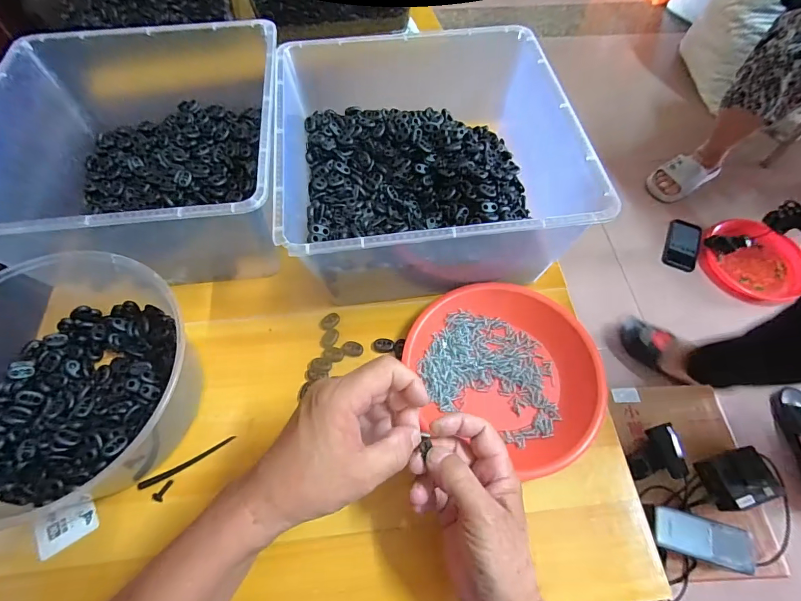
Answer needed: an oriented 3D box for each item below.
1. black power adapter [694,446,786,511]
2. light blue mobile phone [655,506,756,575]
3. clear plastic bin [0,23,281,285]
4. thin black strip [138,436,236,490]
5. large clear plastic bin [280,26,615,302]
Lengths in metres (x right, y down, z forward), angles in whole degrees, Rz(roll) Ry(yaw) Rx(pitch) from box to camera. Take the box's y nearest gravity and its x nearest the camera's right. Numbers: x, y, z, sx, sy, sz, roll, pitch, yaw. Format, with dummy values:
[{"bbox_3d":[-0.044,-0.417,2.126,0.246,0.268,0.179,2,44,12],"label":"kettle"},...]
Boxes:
[{"bbox_3d":[0.501,0.260,0.601,0.076,0.048,0.074,-15,63,-8],"label":"black power adapter"},{"bbox_3d":[0.407,0.320,0.548,0.123,0.015,0.052,14,62,7],"label":"light blue mobile phone"},{"bbox_3d":[-0.279,-0.160,0.473,0.299,0.139,0.298,-4,62,-3],"label":"clear plastic bin"},{"bbox_3d":[-0.201,0.154,0.386,0.089,0.005,0.007,-26,65,-14],"label":"thin black strip"},{"bbox_3d":[0.025,-0.148,0.470,0.296,0.142,0.293,-6,62,-4],"label":"large clear plastic bin"}]

